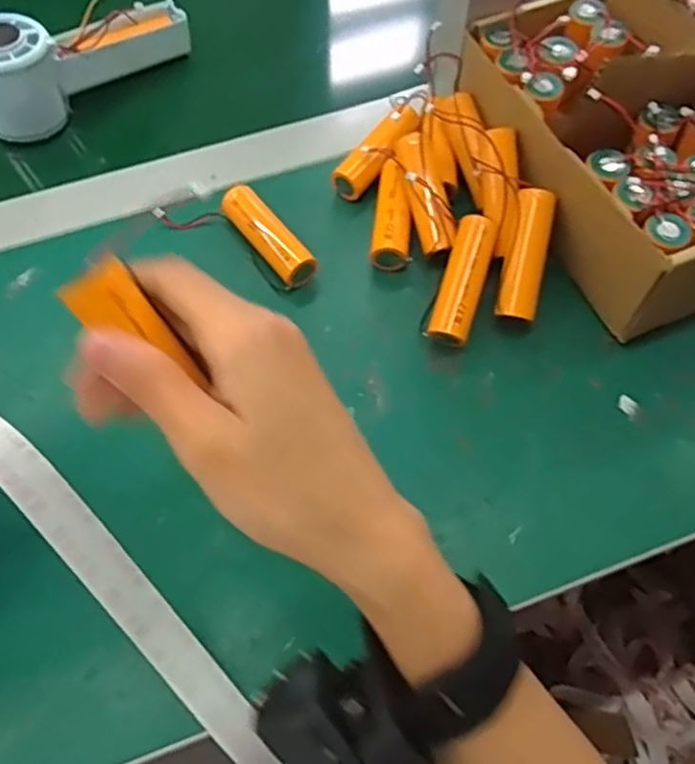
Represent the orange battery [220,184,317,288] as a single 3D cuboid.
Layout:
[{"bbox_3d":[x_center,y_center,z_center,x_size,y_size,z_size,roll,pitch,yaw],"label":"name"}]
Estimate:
[{"bbox_3d":[-0.049,-0.089,0.419,0.024,0.025,0.072,-34,66,-16],"label":"orange battery"}]

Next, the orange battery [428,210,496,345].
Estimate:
[{"bbox_3d":[0.065,-0.057,0.383,0.022,0.015,0.072,15,85,9],"label":"orange battery"}]

